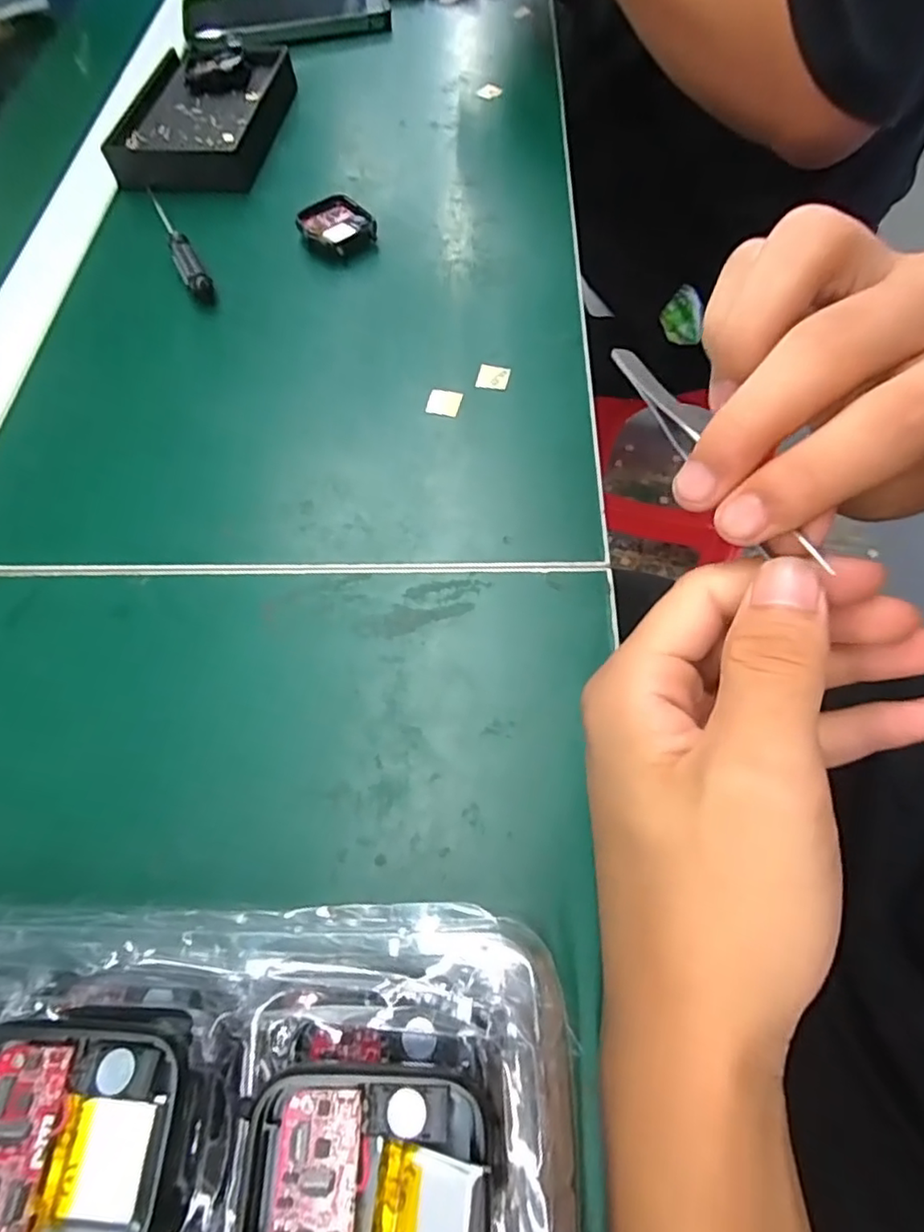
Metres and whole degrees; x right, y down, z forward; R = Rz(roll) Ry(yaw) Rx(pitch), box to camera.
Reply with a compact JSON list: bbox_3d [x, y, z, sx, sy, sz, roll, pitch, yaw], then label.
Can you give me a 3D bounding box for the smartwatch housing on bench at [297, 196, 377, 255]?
[{"bbox_3d":[-0.073,-0.228,0.350,0.037,0.011,0.040,-39,68,-15],"label":"smartwatch housing on bench"}]

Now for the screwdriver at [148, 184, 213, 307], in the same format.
[{"bbox_3d":[-0.174,-0.228,0.356,0.013,0.014,0.129,-28,65,-11],"label":"screwdriver"}]

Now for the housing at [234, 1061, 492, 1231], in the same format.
[{"bbox_3d":[-0.017,0.101,0.102,0.043,0.008,0.037,3,64,5],"label":"housing"}]

